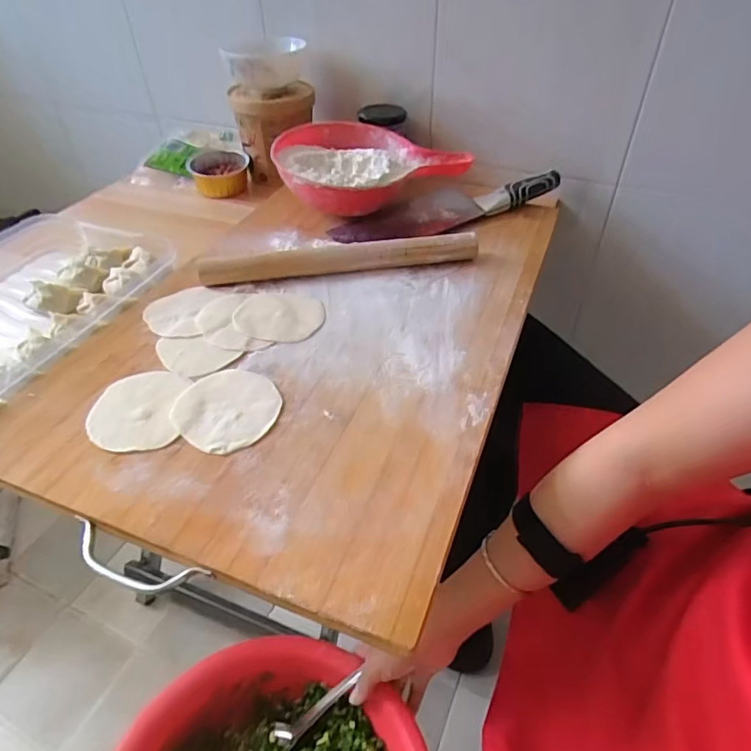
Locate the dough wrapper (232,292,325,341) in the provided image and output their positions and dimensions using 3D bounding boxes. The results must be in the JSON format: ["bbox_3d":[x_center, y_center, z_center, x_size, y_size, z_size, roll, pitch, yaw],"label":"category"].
[{"bbox_3d":[-0.090,-0.057,0.487,0.080,0.008,0.069,2,45,-6],"label":"dough wrapper"}]

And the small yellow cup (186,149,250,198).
[{"bbox_3d":[-0.212,-0.280,0.713,0.078,0.040,0.063,-26,48,-24],"label":"small yellow cup"}]

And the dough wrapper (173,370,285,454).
[{"bbox_3d":[-0.112,0.023,0.401,0.077,0.006,0.081,0,42,0],"label":"dough wrapper"}]

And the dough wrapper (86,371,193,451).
[{"bbox_3d":[-0.184,0.025,0.401,0.066,0.004,0.080,-6,42,-5],"label":"dough wrapper"}]

